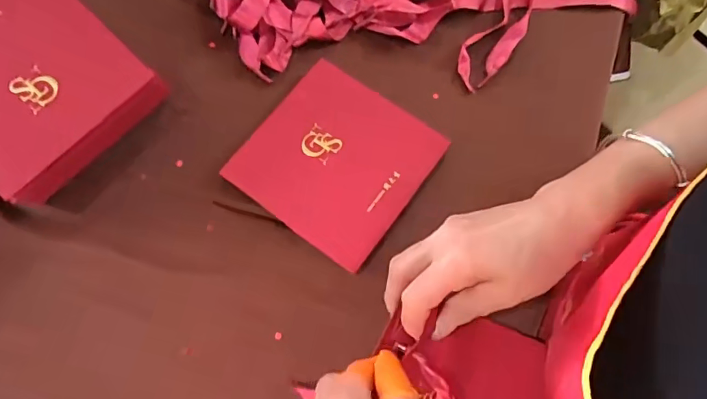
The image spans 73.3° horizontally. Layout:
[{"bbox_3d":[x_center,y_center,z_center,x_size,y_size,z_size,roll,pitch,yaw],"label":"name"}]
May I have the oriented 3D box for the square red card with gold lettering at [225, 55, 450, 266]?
[{"bbox_3d":[-0.012,-0.035,0.397,0.136,0.016,0.139,35,75,11],"label":"square red card with gold lettering"}]

